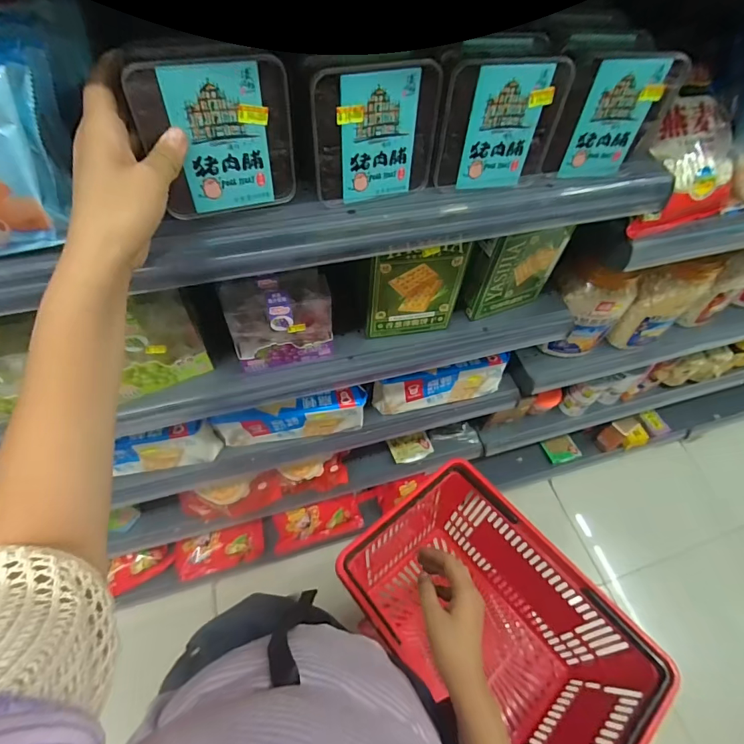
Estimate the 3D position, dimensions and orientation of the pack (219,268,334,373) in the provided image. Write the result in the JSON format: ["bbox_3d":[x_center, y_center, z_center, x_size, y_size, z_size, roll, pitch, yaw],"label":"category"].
[{"bbox_3d":[-0.115,-0.066,0.521,0.121,0.125,0.057,-17,60,-14],"label":"pack"}]

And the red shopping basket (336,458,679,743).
[{"bbox_3d":[0.195,0.443,0.749,0.306,0.253,0.455,-35,66,-22],"label":"red shopping basket"}]

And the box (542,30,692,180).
[{"bbox_3d":[0.216,-0.257,0.403,0.113,0.103,0.061,-8,59,-9],"label":"box"}]

